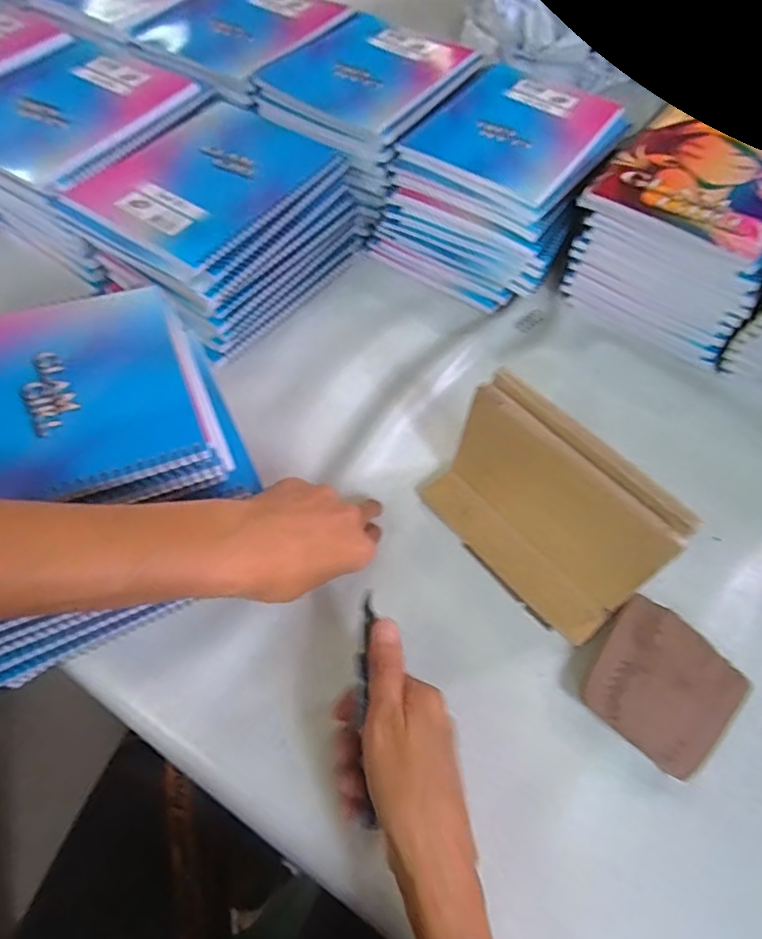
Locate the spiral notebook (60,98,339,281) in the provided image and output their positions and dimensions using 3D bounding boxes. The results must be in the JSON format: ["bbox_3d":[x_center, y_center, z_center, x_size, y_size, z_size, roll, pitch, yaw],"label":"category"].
[{"bbox_3d":[-0.150,-0.256,0.496,0.152,0.012,0.200,30,61,16],"label":"spiral notebook"}]

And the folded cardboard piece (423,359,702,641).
[{"bbox_3d":[0.107,0.027,0.384,0.065,0.113,0.161,-38,66,-23],"label":"folded cardboard piece"}]

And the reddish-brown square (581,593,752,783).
[{"bbox_3d":[0.185,0.143,0.373,0.086,0.024,0.089,37,64,20],"label":"reddish-brown square"}]

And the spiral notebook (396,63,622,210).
[{"bbox_3d":[0.130,-0.333,0.551,0.149,0.009,0.189,32,64,15],"label":"spiral notebook"}]

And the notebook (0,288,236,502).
[{"bbox_3d":[-0.208,-0.036,0.327,0.199,0.015,0.147,-21,64,-18],"label":"notebook"}]

